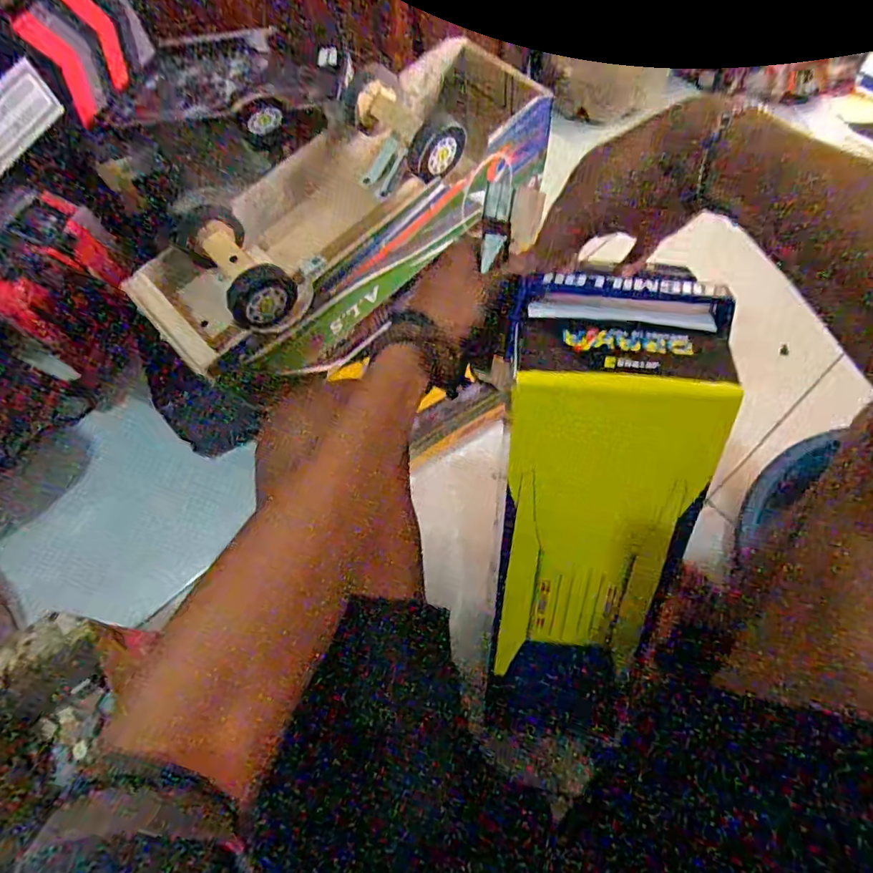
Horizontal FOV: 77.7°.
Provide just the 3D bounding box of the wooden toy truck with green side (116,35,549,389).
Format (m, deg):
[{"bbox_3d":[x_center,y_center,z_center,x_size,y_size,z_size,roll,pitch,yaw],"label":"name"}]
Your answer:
[{"bbox_3d":[-0.090,-0.239,0.573,0.454,0.125,0.141,-40,71,-13],"label":"wooden toy truck with green side"}]

